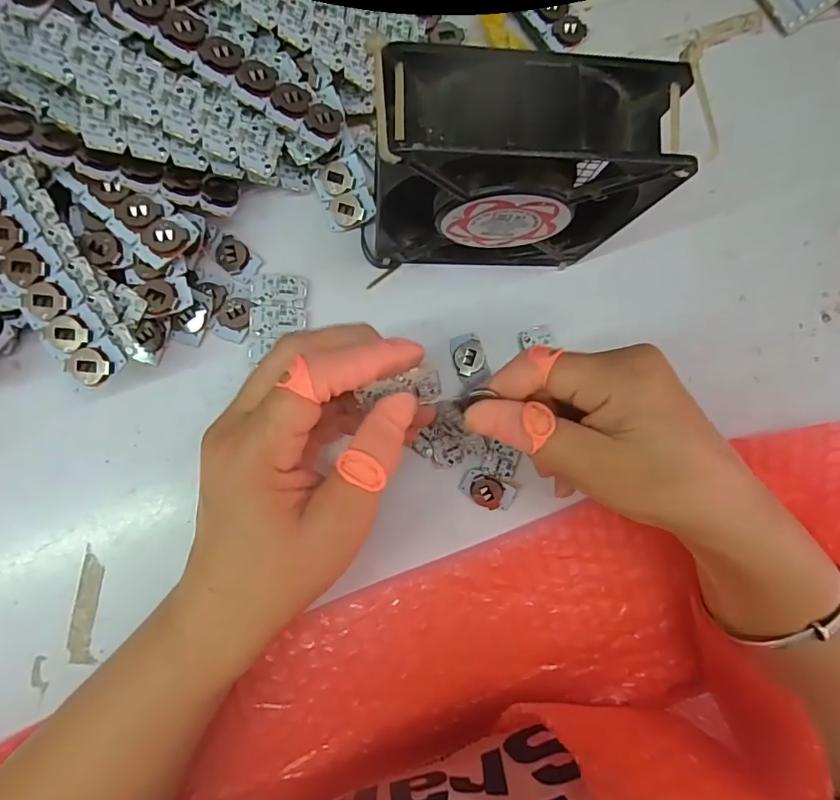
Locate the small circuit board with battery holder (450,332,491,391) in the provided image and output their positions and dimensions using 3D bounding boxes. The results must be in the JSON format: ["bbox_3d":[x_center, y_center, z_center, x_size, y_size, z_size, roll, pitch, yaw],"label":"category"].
[{"bbox_3d":[0.029,-0.023,0.280,0.018,0.004,0.032,-19,80,7],"label":"small circuit board with battery holder"}]

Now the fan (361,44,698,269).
[{"bbox_3d":[0.040,-0.100,0.228,0.122,0.122,0.043,-2,86,-6],"label":"fan"}]

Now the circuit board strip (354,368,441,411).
[{"bbox_3d":[-0.008,-0.004,0.213,0.038,0.018,0.004,-11,54,-14],"label":"circuit board strip"}]

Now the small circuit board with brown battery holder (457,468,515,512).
[{"bbox_3d":[0.038,0.052,0.272,0.030,0.004,0.017,27,84,-4],"label":"small circuit board with brown battery holder"}]

